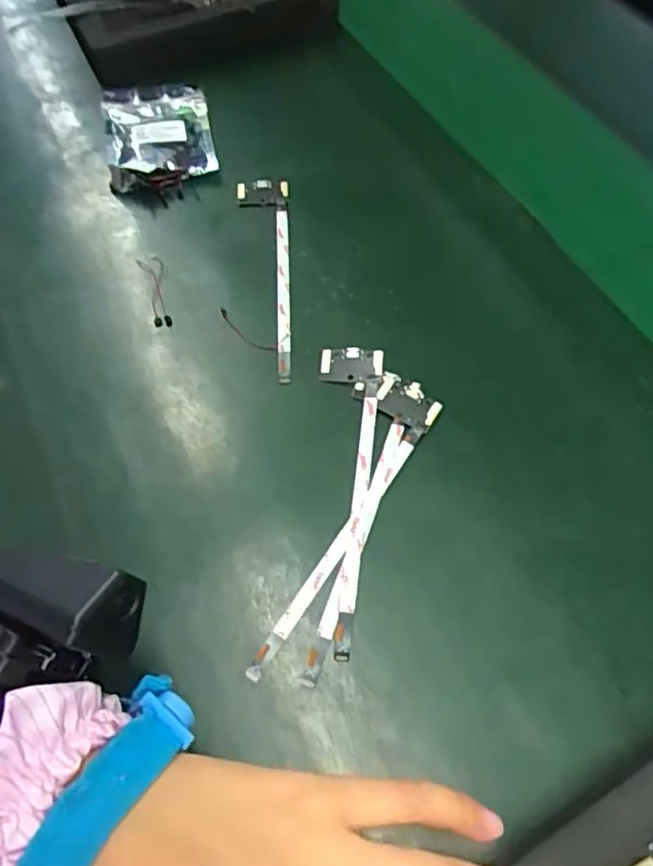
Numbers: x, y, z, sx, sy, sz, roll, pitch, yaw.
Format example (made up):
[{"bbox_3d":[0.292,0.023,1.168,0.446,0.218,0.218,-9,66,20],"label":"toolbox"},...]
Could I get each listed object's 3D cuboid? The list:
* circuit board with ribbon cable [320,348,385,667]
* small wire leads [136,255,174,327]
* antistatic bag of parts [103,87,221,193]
[{"bbox_3d":[0.008,0.026,0.334,0.035,0.012,0.177,5,57,1],"label":"circuit board with ribbon cable"},{"bbox_3d":[-0.109,-0.092,0.404,0.016,0.009,0.062,-14,59,-11],"label":"small wire leads"},{"bbox_3d":[-0.124,-0.217,0.466,0.077,0.021,0.115,-9,58,-8],"label":"antistatic bag of parts"}]

